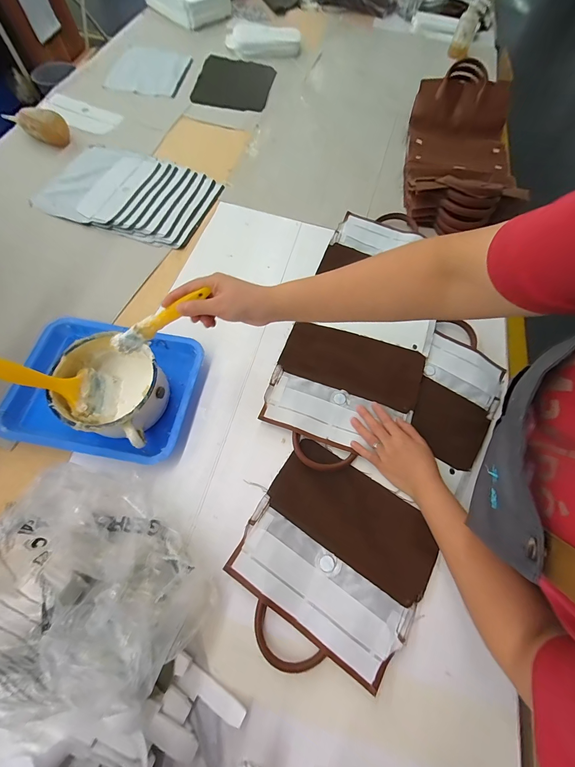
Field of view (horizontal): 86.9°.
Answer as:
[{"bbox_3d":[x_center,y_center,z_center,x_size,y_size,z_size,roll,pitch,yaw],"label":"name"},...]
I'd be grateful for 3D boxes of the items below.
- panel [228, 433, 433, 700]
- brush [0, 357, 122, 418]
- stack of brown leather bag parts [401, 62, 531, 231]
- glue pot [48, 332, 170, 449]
[{"bbox_3d":[0.060,0.239,0.420,0.238,0.018,0.250,31,69,13],"label":"panel"},{"bbox_3d":[-0.321,-0.002,0.416,0.015,0.178,0.075,-21,62,25],"label":"brush"},{"bbox_3d":[0.445,-0.597,0.772,0.255,0.101,0.559,14,67,3],"label":"stack of brown leather bag parts"},{"bbox_3d":[-0.263,0.011,0.465,0.146,0.093,0.138,1,65,-2],"label":"glue pot"}]

